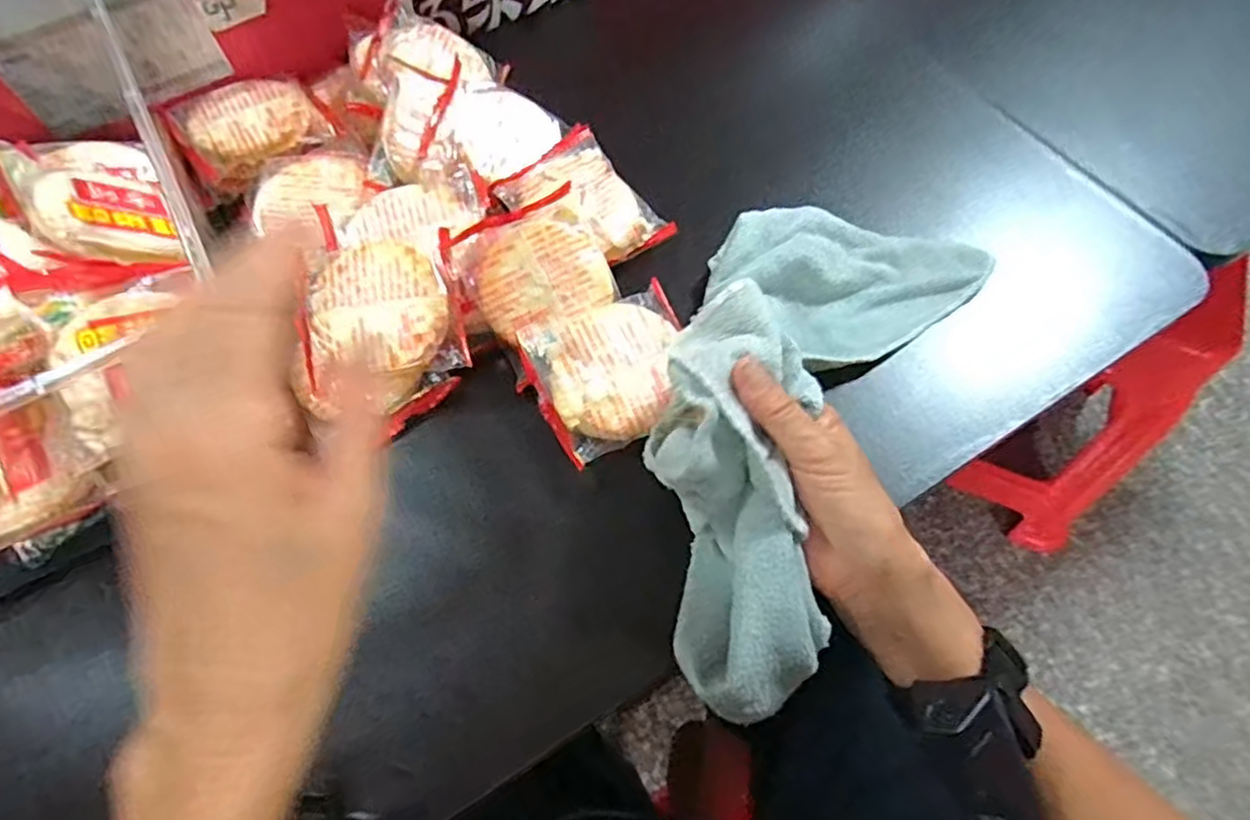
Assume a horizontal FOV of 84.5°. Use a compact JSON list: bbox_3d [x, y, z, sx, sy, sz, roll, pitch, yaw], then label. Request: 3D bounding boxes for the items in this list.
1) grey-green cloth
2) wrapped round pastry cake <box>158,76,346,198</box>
[{"bbox_3d":[0.088,-0.014,0.374,0.142,0.096,0.306,28,59,14],"label":"grey-green cloth"},{"bbox_3d":[-0.266,-0.203,0.494,0.101,0.024,0.088,-31,67,-13],"label":"wrapped round pastry cake"}]

